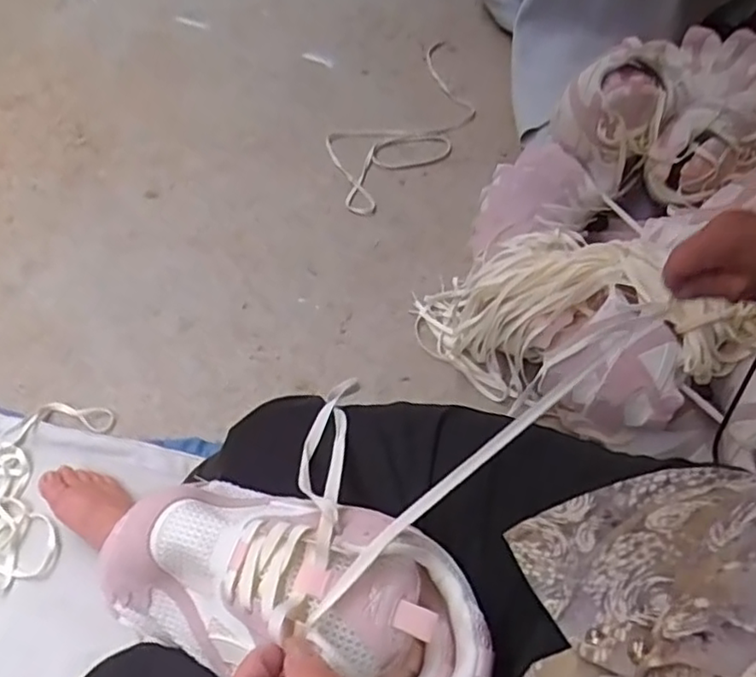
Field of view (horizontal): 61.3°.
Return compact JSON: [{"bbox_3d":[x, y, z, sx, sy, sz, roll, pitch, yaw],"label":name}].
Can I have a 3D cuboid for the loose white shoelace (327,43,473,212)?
[{"bbox_3d":[0.049,-0.397,1.193,0.199,0.023,0.437,35,64,19],"label":"loose white shoelace"}]

